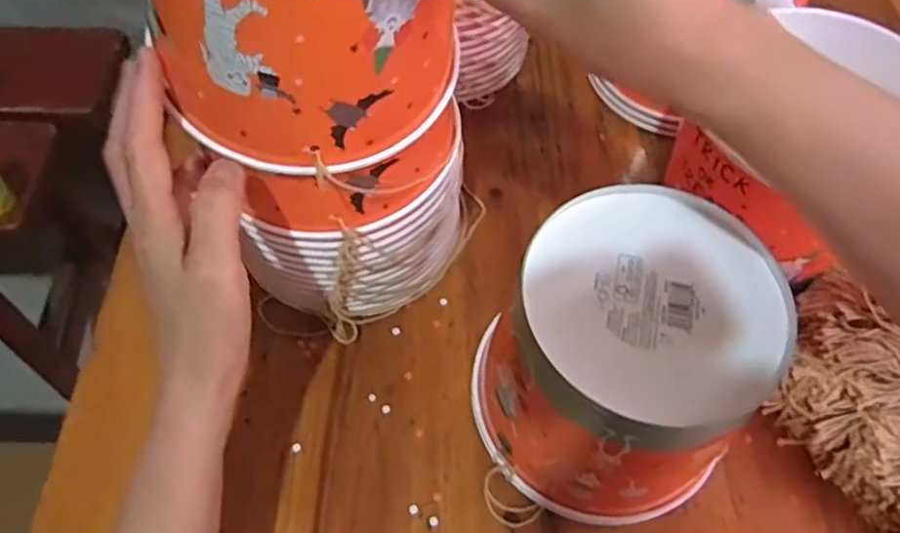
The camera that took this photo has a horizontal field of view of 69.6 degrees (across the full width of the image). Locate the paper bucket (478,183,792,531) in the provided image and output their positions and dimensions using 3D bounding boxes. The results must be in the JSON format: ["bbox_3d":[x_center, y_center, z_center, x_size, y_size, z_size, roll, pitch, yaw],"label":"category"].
[{"bbox_3d":[0.093,0.055,0.374,0.127,0.144,0.139,1,60,-2],"label":"paper bucket"}]

